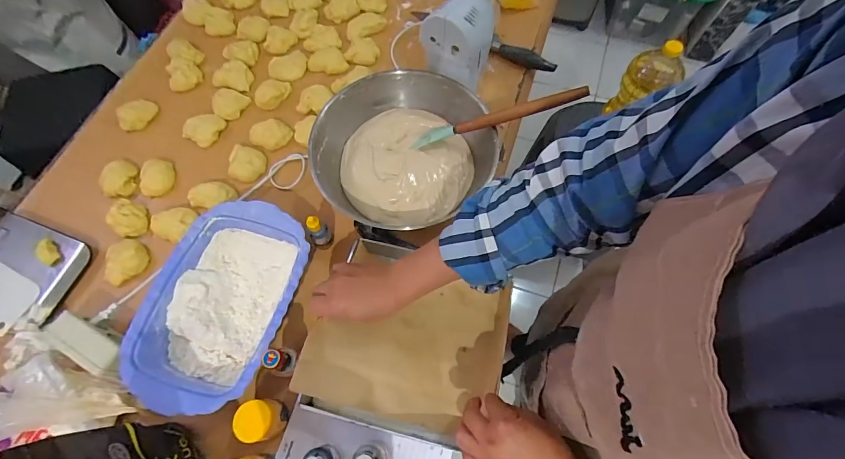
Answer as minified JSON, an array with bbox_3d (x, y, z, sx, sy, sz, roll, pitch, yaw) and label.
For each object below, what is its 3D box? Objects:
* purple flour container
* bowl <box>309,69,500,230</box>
[{"bbox_3d":[-0.263,0.096,0.519,0.169,0.064,0.262,16,68,6],"label":"purple flour container"},{"bbox_3d":[-0.031,-0.119,0.592,0.267,0.087,0.248,0,68,0],"label":"bowl"}]

